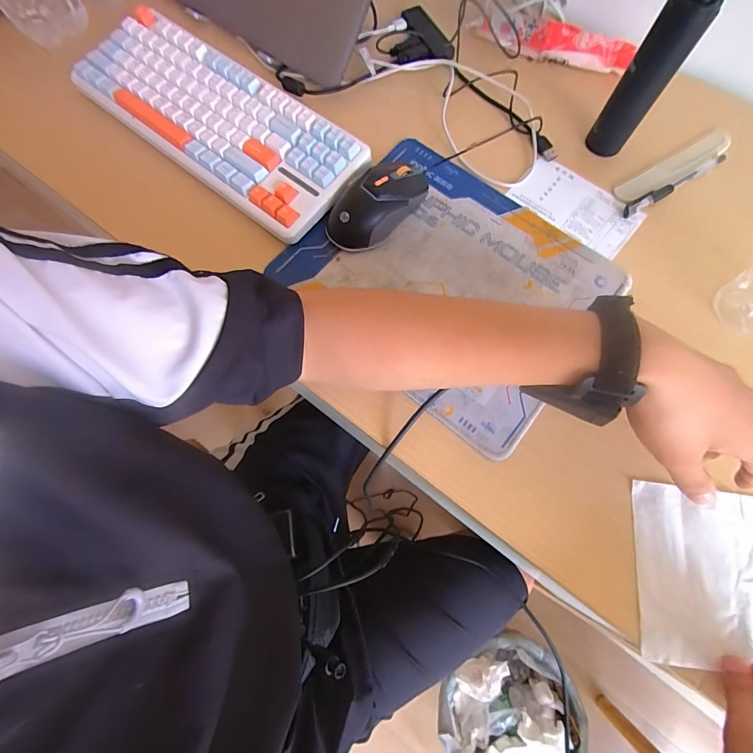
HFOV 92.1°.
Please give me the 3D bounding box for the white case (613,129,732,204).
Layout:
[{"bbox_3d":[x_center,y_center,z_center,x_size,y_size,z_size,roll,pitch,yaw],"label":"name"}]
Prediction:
[{"bbox_3d":[0.334,-0.235,0.403,0.155,0.011,0.031,-30,75,-9],"label":"white case"}]

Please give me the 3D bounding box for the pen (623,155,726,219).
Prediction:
[{"bbox_3d":[0.329,-0.210,0.399,0.147,0.008,0.012,-29,75,-8],"label":"pen"}]

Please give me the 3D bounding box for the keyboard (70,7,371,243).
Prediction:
[{"bbox_3d":[-0.183,-0.292,0.405,0.360,0.034,0.125,39,77,11],"label":"keyboard"}]

